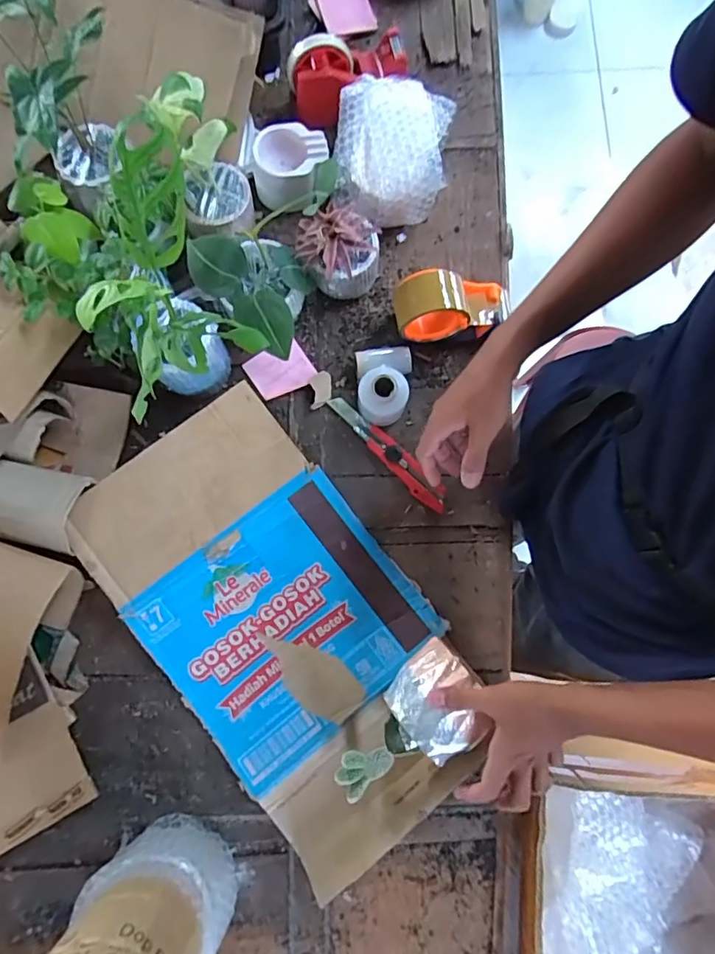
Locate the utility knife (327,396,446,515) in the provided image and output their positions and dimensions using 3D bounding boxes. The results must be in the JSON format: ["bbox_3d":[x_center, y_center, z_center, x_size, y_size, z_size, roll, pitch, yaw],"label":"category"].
[{"bbox_3d":[0.038,-0.031,0.666,0.191,0.015,0.031,44,83,8],"label":"utility knife"}]

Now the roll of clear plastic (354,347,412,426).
[{"bbox_3d":[0.032,-0.118,0.660,0.066,0.062,0.100,3,80,1],"label":"roll of clear plastic"}]

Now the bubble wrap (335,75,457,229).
[{"bbox_3d":[0.048,-0.424,0.712,0.146,0.086,0.202,5,80,2],"label":"bubble wrap"}]

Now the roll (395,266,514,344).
[{"bbox_3d":[0.120,-0.213,0.668,0.147,0.088,0.061,-7,80,0],"label":"roll"}]

